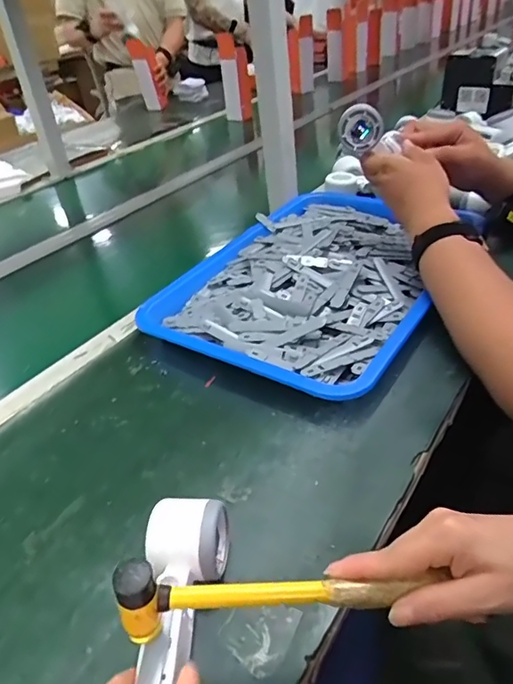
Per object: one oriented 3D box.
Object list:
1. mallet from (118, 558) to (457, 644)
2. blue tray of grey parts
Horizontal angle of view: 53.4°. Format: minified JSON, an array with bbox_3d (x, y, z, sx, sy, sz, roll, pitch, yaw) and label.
[{"bbox_3d":[0.012,0.158,0.315,0.189,0.056,0.020,1,35,-5],"label":"mallet"},{"bbox_3d":[0.086,-0.100,0.719,0.342,0.053,0.456,19,43,32],"label":"blue tray of grey parts"}]

